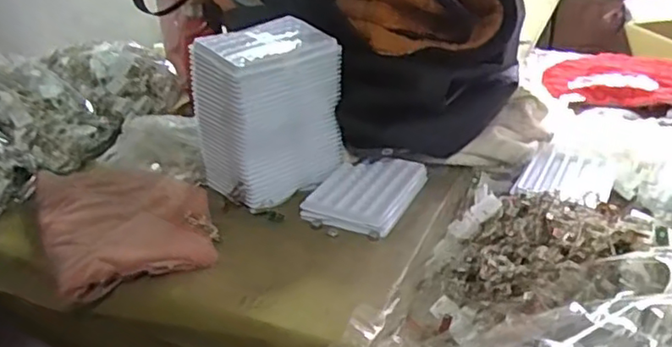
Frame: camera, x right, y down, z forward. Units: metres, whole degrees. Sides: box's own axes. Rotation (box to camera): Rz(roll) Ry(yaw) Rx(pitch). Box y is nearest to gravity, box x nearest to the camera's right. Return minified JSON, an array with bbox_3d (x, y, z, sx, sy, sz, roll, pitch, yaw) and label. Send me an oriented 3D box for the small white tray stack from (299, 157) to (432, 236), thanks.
[{"bbox_3d":[0.032,0.018,0.672,0.087,0.015,0.130,12,32,26],"label":"small white tray stack"}]

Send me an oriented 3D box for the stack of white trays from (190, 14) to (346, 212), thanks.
[{"bbox_3d":[-0.069,-0.066,0.671,0.132,0.154,0.091,-24,35,-33],"label":"stack of white trays"}]

